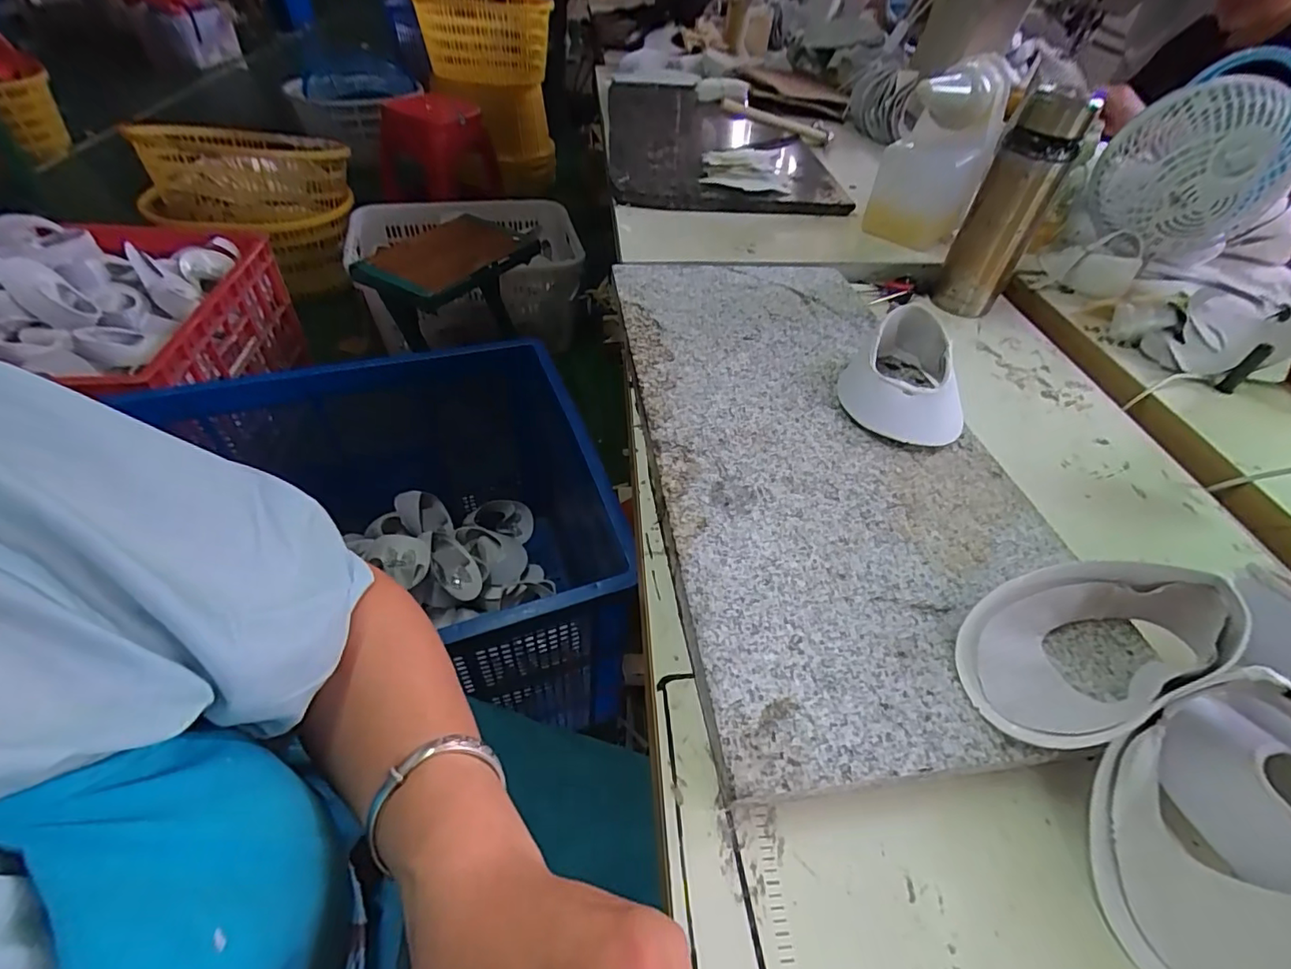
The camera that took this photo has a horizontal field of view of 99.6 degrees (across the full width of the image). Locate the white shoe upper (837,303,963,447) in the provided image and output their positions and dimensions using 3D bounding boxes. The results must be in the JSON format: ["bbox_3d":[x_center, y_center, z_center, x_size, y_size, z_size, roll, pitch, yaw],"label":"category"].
[{"bbox_3d":[0.253,-0.105,0.519,0.114,0.048,0.156,27,50,17],"label":"white shoe upper"}]

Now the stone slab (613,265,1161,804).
[{"bbox_3d":[0.144,-0.048,0.489,0.287,0.014,0.577,-3,48,-10],"label":"stone slab"}]

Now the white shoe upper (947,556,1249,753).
[{"bbox_3d":[0.273,0.089,0.333,0.169,0.057,0.091,-16,52,-20],"label":"white shoe upper"}]

